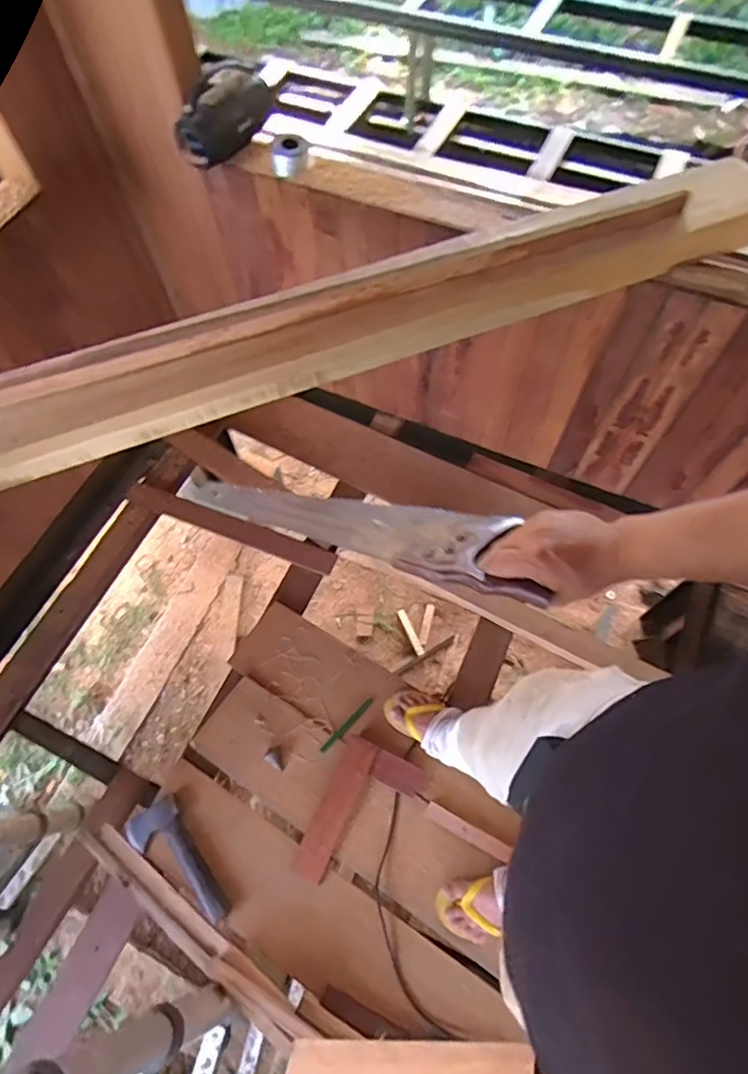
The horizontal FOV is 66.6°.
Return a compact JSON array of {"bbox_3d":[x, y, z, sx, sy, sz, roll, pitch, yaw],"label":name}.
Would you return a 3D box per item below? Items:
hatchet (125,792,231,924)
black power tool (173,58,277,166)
[{"bbox_3d":[-0.402,0.668,1.152,0.109,0.031,0.258,-32,67,-14],"label":"hatchet"},{"bbox_3d":[-0.315,-0.909,1.203,0.117,0.111,0.284,25,66,14],"label":"black power tool"}]

